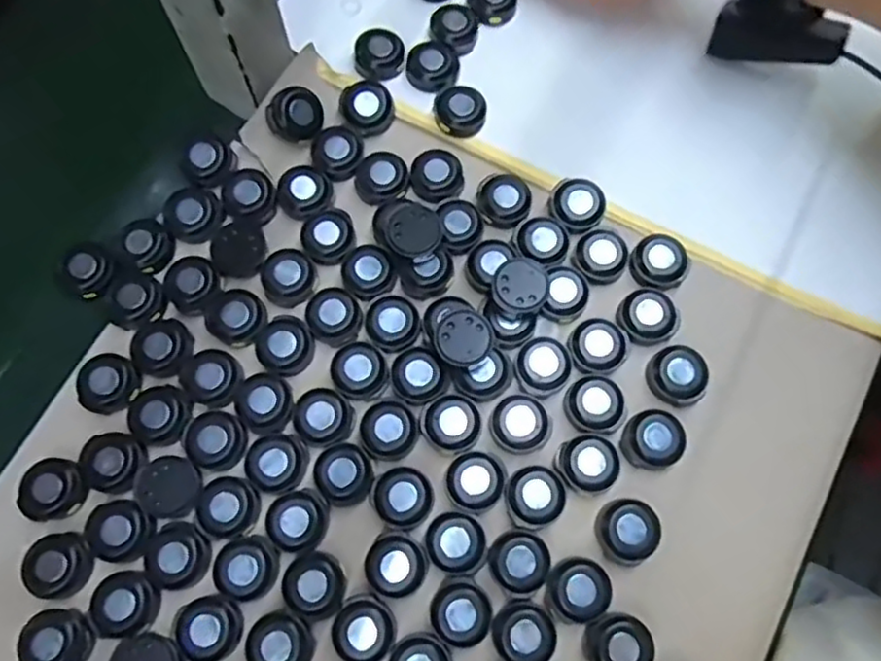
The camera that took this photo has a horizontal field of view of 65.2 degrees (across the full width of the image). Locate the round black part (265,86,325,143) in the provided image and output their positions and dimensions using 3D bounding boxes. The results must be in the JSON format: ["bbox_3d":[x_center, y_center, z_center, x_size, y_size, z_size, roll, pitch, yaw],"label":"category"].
[{"bbox_3d":[-0.080,-0.121,0.387,0.029,0.013,0.029,-34,118,-30],"label":"round black part"}]

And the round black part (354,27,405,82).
[{"bbox_3d":[-0.036,-0.161,0.403,0.029,0.012,0.028,0,74,-1],"label":"round black part"}]

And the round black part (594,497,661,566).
[{"bbox_3d":[0.090,0.096,0.331,0.028,0.010,0.029,0,74,-1],"label":"round black part"}]

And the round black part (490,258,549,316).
[{"bbox_3d":[0.041,-0.021,0.359,0.029,0.016,0.029,0,74,-1],"label":"round black part"}]

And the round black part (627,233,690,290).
[{"bbox_3d":[0.119,-0.038,0.371,0.030,0.009,0.032,0,74,-1],"label":"round black part"}]

